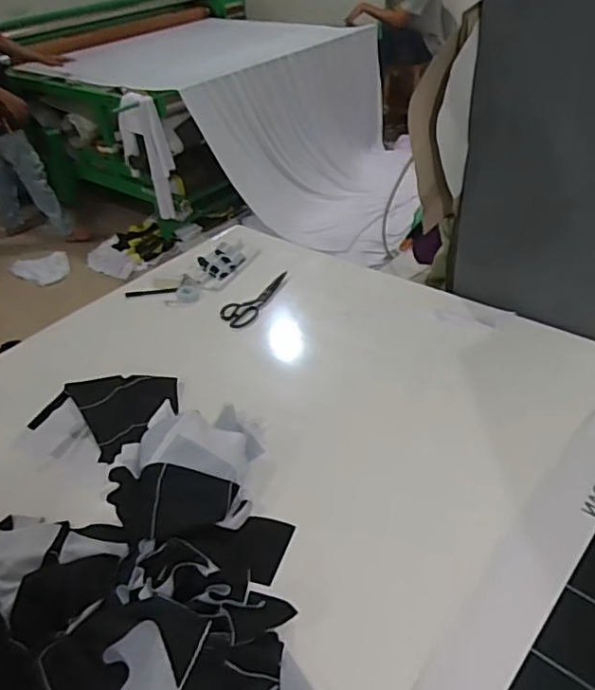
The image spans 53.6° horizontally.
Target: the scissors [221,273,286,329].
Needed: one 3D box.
[{"bbox_3d":[-0.100,-0.104,1.296,0.084,0.014,0.220,9,40,19],"label":"scissors"}]

